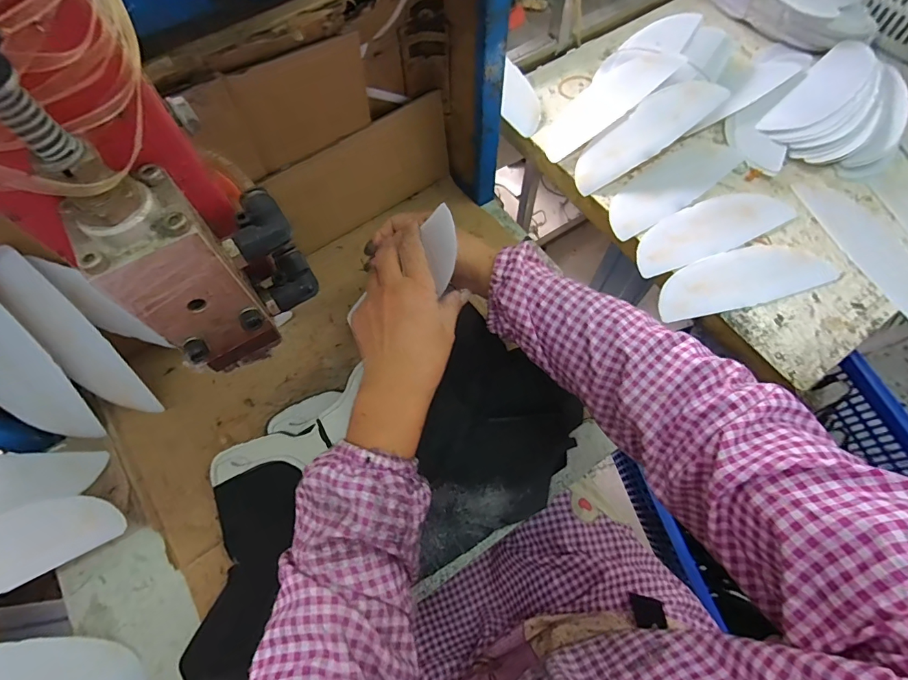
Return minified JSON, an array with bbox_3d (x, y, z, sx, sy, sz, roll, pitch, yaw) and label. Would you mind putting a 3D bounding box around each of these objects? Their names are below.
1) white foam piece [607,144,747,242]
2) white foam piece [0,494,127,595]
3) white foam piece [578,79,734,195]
[{"bbox_3d":[0.268,-0.192,0.537,0.206,0.006,0.067,-35,69,-11],"label":"white foam piece"},{"bbox_3d":[-0.417,0.196,0.402,0.197,0.019,0.072,-24,68,-9],"label":"white foam piece"},{"bbox_3d":[0.235,-0.257,0.536,0.202,0.018,0.060,-34,68,9],"label":"white foam piece"}]

